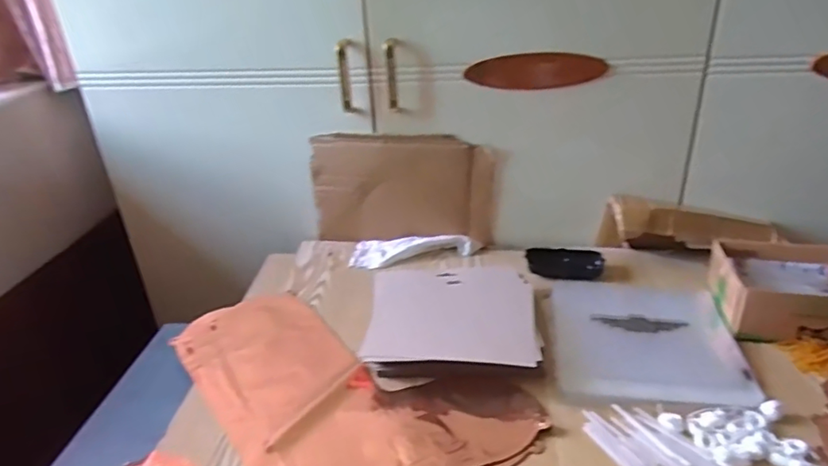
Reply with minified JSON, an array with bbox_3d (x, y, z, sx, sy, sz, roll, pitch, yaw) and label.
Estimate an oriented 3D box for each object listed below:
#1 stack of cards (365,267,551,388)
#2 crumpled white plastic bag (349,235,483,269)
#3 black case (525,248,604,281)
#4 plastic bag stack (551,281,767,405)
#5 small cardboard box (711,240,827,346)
[{"bbox_3d":[0.046,0.107,0.685,0.199,0.039,0.197,0,28,5],"label":"stack of cards"},{"bbox_3d":[0.002,0.023,0.858,0.191,0.029,0.060,-1,28,4],"label":"crumpled white plastic bag"},{"bbox_3d":[0.222,0.045,0.827,0.107,0.014,0.065,5,29,14],"label":"black case"},{"bbox_3d":[0.276,0.123,0.674,0.203,0.010,0.212,2,28,9],"label":"plastic bag stack"},{"bbox_3d":[0.474,0.073,0.687,0.181,0.064,0.135,4,29,11],"label":"small cardboard box"}]

